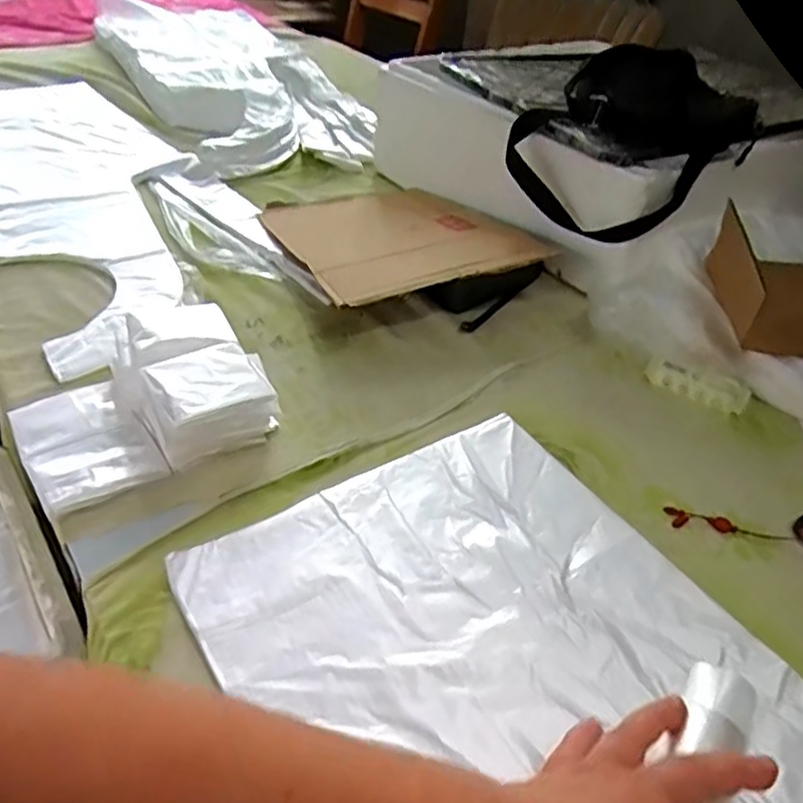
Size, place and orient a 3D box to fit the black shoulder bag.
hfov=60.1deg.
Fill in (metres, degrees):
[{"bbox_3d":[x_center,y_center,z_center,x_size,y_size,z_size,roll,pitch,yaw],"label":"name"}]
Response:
[{"bbox_3d":[0.245,-0.286,0.742,0.190,0.149,0.178,-20,46,-28],"label":"black shoulder bag"}]

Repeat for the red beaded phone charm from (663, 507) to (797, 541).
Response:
[{"bbox_3d":[0.251,0.098,0.533,0.092,0.006,0.017,14,42,10],"label":"red beaded phone charm"}]

